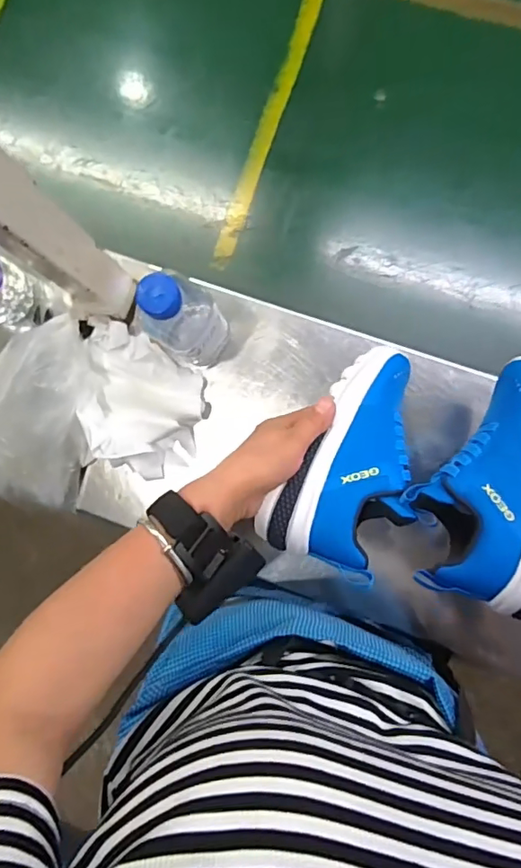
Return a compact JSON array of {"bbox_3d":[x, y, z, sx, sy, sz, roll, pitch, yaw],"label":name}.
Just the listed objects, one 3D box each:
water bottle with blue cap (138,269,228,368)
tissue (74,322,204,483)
[{"bbox_3d":[-0.066,-0.097,0.463,0.050,0.160,0.058,25,91,5],"label":"water bottle with blue cap"},{"bbox_3d":[-0.120,-0.033,0.535,0.127,0.036,0.144,11,89,5],"label":"tissue"}]

